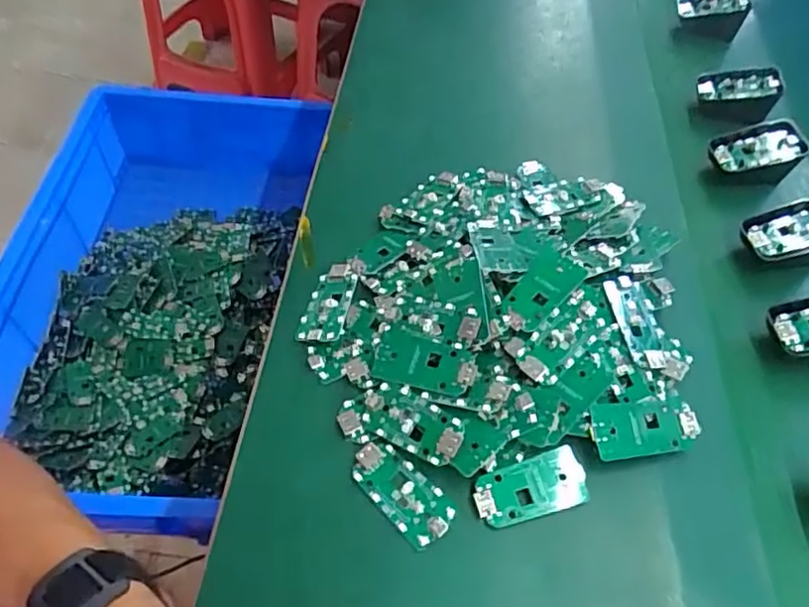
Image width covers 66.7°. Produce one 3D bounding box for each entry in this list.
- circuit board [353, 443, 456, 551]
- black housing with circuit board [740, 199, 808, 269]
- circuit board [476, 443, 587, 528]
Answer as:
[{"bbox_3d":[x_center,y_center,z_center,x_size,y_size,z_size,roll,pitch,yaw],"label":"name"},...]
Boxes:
[{"bbox_3d":[-0.001,0.105,0.346,0.031,0.004,0.064,-36,64,-25],"label":"circuit board"},{"bbox_3d":[0.293,-0.051,0.468,0.071,0.031,0.046,-5,64,11],"label":"black housing with circuit board"},{"bbox_3d":[0.071,0.104,0.344,0.063,0.009,0.031,-14,57,-13],"label":"circuit board"}]

